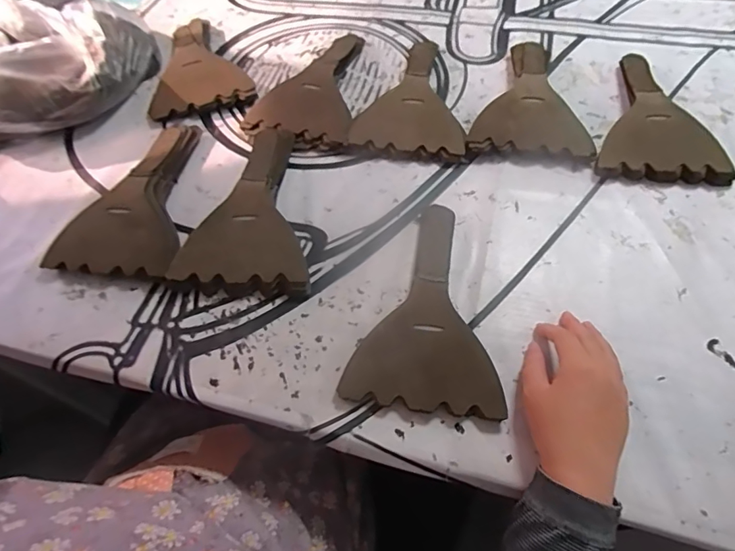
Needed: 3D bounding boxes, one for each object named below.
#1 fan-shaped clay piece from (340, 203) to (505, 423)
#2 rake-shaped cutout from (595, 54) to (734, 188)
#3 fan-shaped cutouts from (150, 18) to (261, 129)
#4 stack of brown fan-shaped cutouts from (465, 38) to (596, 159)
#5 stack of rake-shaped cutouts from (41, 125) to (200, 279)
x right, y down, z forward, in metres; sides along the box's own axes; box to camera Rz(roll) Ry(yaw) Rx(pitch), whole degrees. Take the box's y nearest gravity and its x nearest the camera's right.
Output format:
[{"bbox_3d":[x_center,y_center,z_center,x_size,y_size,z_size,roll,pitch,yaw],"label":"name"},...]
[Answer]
[{"bbox_3d":[0.066,0.019,0.472,0.139,0.028,0.235,7,57,7],"label":"fan-shaped clay piece"},{"bbox_3d":[0.370,-0.221,0.605,0.152,0.040,0.245,6,57,6],"label":"rake-shaped cutout"},{"bbox_3d":[-0.262,-0.329,0.712,0.144,0.034,0.221,-14,57,-7],"label":"fan-shaped cutouts"},{"bbox_3d":[0.217,-0.260,0.638,0.148,0.043,0.244,5,57,5],"label":"stack of brown fan-shaped cutouts"},{"bbox_3d":[-0.268,-0.103,0.562,0.143,0.039,0.231,6,57,6],"label":"stack of rake-shaped cutouts"}]

